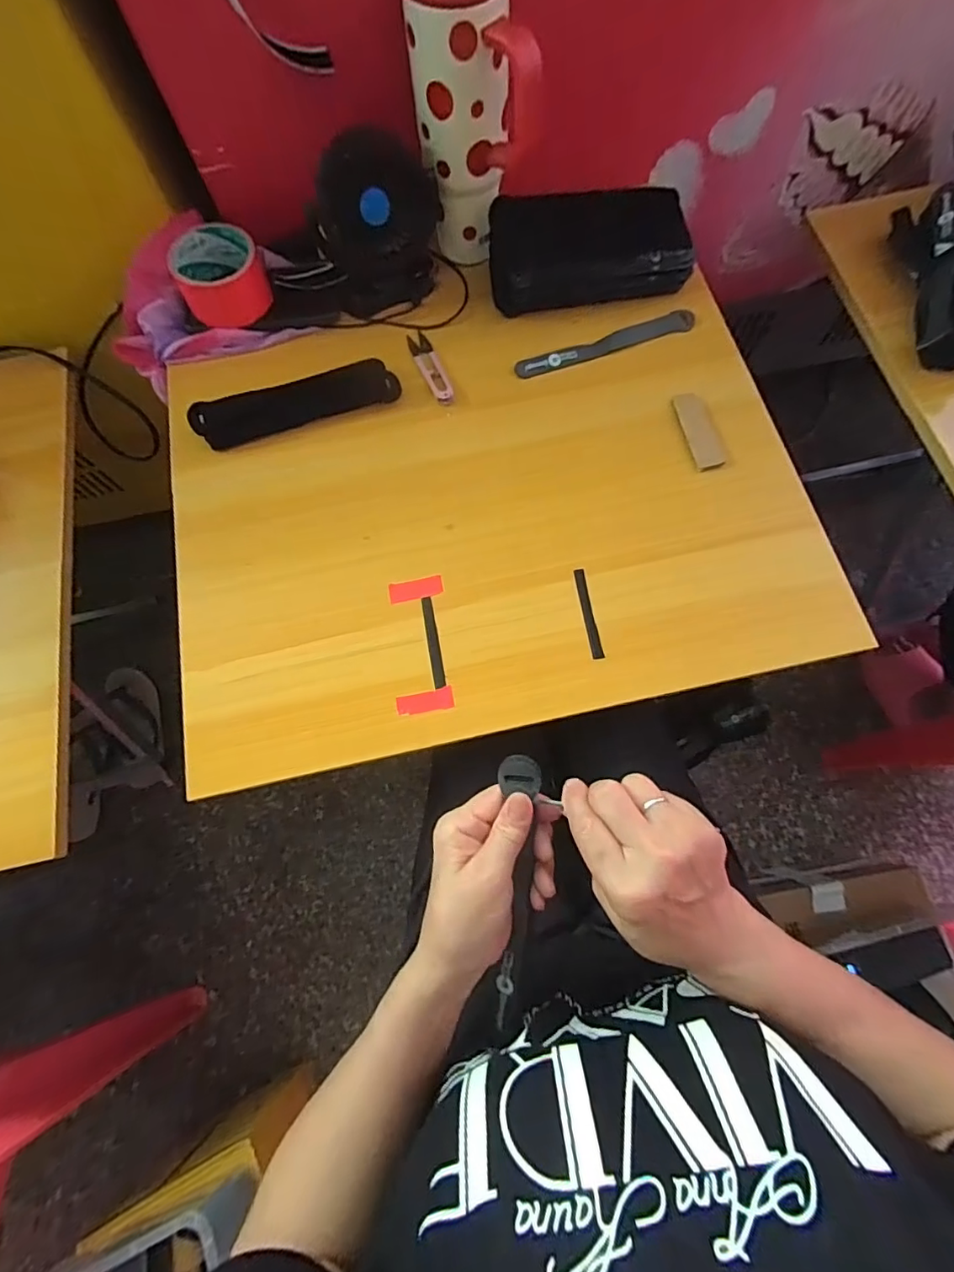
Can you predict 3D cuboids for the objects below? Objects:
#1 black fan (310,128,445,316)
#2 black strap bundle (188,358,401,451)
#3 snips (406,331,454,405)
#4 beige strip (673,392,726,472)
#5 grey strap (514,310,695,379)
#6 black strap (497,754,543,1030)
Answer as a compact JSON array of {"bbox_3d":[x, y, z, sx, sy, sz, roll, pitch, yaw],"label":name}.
[{"bbox_3d":[-0.098,-0.414,0.518,0.124,0.126,0.063,-15,73,-3],"label":"black fan"},{"bbox_3d":[-0.179,-0.233,0.519,0.201,0.022,0.037,-15,73,-3],"label":"black strap bundle"},{"bbox_3d":[-0.049,-0.283,0.544,0.023,0.010,0.102,-21,73,-5],"label":"snips"},{"bbox_3d":[0.216,-0.200,0.504,0.030,0.007,0.083,-13,73,-2],"label":"beige strip"},{"bbox_3d":[0.135,-0.307,0.545,0.196,0.008,0.030,-17,73,-4],"label":"grey strap"},{"bbox_3d":[0.025,0.172,0.348,0.026,0.009,0.187,3,95,3],"label":"black strap"}]

